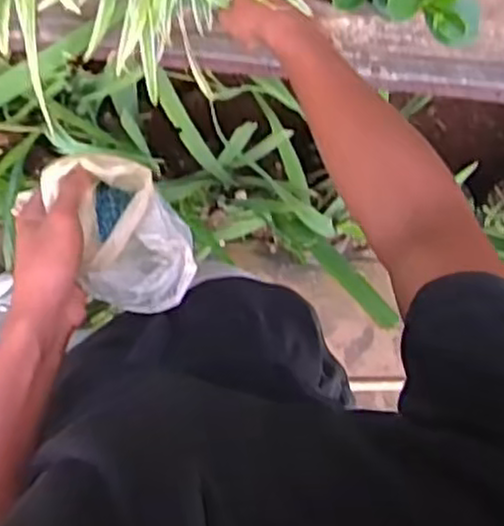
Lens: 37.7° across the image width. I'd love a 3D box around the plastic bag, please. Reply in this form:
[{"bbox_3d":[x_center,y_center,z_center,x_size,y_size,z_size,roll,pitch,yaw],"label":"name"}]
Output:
[{"bbox_3d":[-0.105,-0.029,0.622,0.083,0.081,0.138,-27,100,-1],"label":"plastic bag"}]

